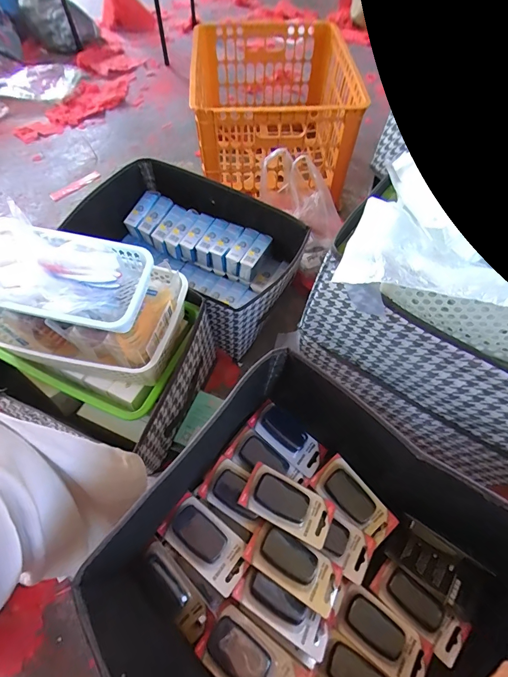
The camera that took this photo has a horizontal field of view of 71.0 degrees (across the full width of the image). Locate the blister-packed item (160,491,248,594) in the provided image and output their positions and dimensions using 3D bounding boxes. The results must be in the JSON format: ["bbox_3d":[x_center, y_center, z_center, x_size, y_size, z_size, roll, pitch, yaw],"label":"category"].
[{"bbox_3d":[-0.057,0.241,0.422,0.108,0.017,0.056,34,65,18],"label":"blister-packed item"}]

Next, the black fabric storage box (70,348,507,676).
[{"bbox_3d":[0.092,0.257,0.362,0.401,0.190,0.345,33,64,17],"label":"black fabric storage box"}]

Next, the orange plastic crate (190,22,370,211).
[{"bbox_3d":[0.045,-0.673,1.027,0.397,0.236,0.567,-3,60,-2],"label":"orange plastic crate"}]

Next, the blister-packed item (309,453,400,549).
[{"bbox_3d":[0.129,0.209,0.458,0.056,0.028,0.109,-36,66,-19],"label":"blister-packed item"}]

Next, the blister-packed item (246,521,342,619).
[{"bbox_3d":[0.048,0.257,0.403,0.110,0.018,0.052,29,63,15],"label":"blister-packed item"}]

